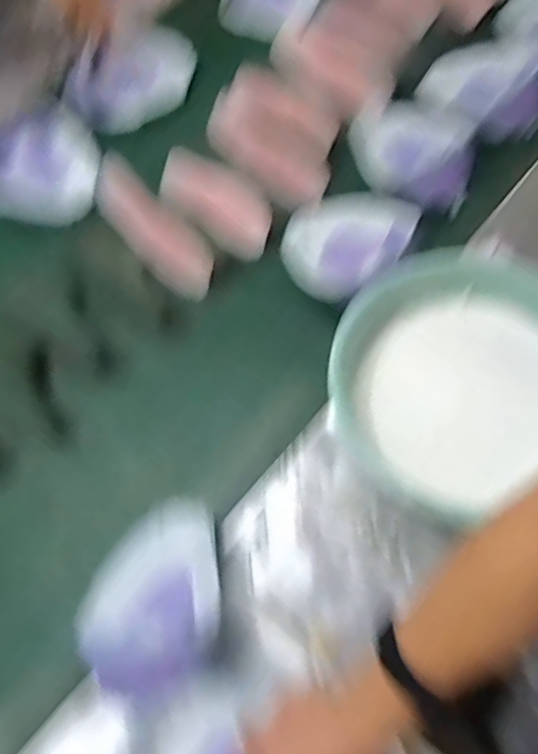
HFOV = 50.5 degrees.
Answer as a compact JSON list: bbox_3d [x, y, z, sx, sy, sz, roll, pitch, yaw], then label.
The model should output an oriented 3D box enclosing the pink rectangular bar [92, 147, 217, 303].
[{"bbox_3d":[-0.166,-0.219,0.847,0.093,0.036,0.232,-42,94,-16],"label":"pink rectangular bar"}]

